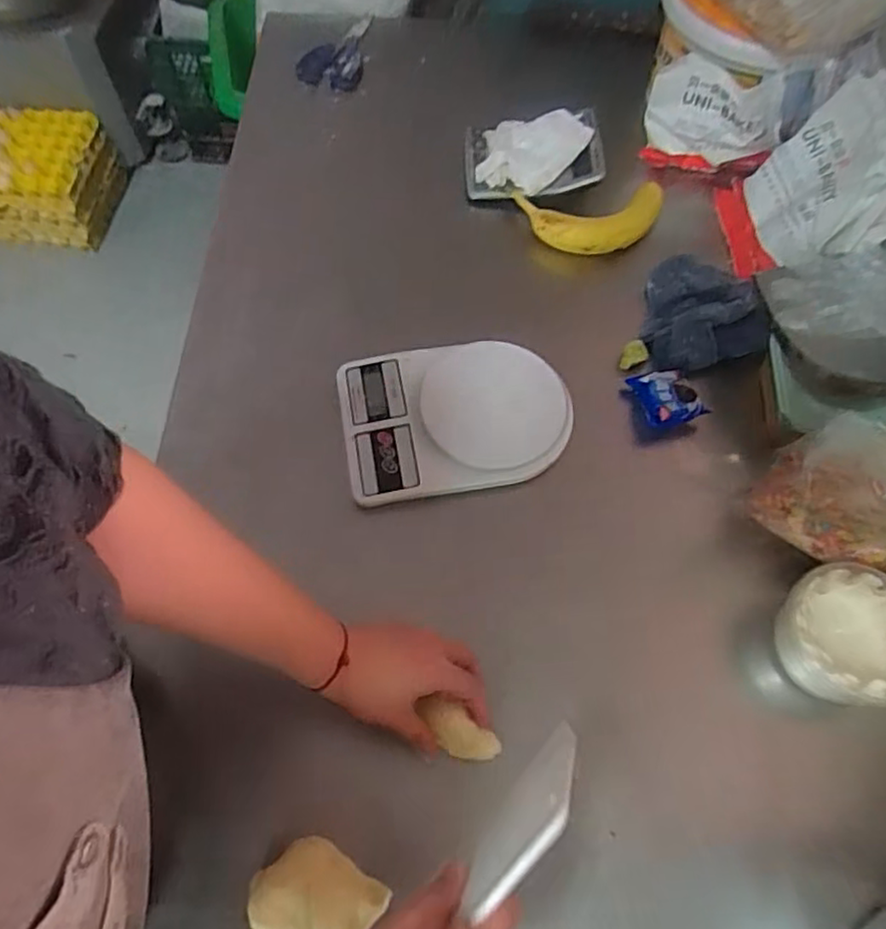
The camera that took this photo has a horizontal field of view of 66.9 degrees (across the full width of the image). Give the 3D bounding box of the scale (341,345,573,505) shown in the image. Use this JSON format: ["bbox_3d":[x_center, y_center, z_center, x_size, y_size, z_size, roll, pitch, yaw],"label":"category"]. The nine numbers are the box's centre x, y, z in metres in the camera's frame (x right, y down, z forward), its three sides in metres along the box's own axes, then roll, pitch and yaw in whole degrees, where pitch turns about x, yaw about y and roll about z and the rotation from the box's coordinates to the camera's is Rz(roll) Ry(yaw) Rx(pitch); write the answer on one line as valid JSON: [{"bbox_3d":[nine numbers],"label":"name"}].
[{"bbox_3d":[0.011,-0.052,0.664,0.222,0.033,0.161,-8,65,-6],"label":"scale"}]

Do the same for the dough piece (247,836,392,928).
[{"bbox_3d":[-0.092,0.311,0.481,0.076,0.045,0.081,37,69,15],"label":"dough piece"}]

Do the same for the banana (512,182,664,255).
[{"bbox_3d":[0.173,-0.295,0.791,0.169,0.042,0.082,1,65,-1],"label":"banana"}]

